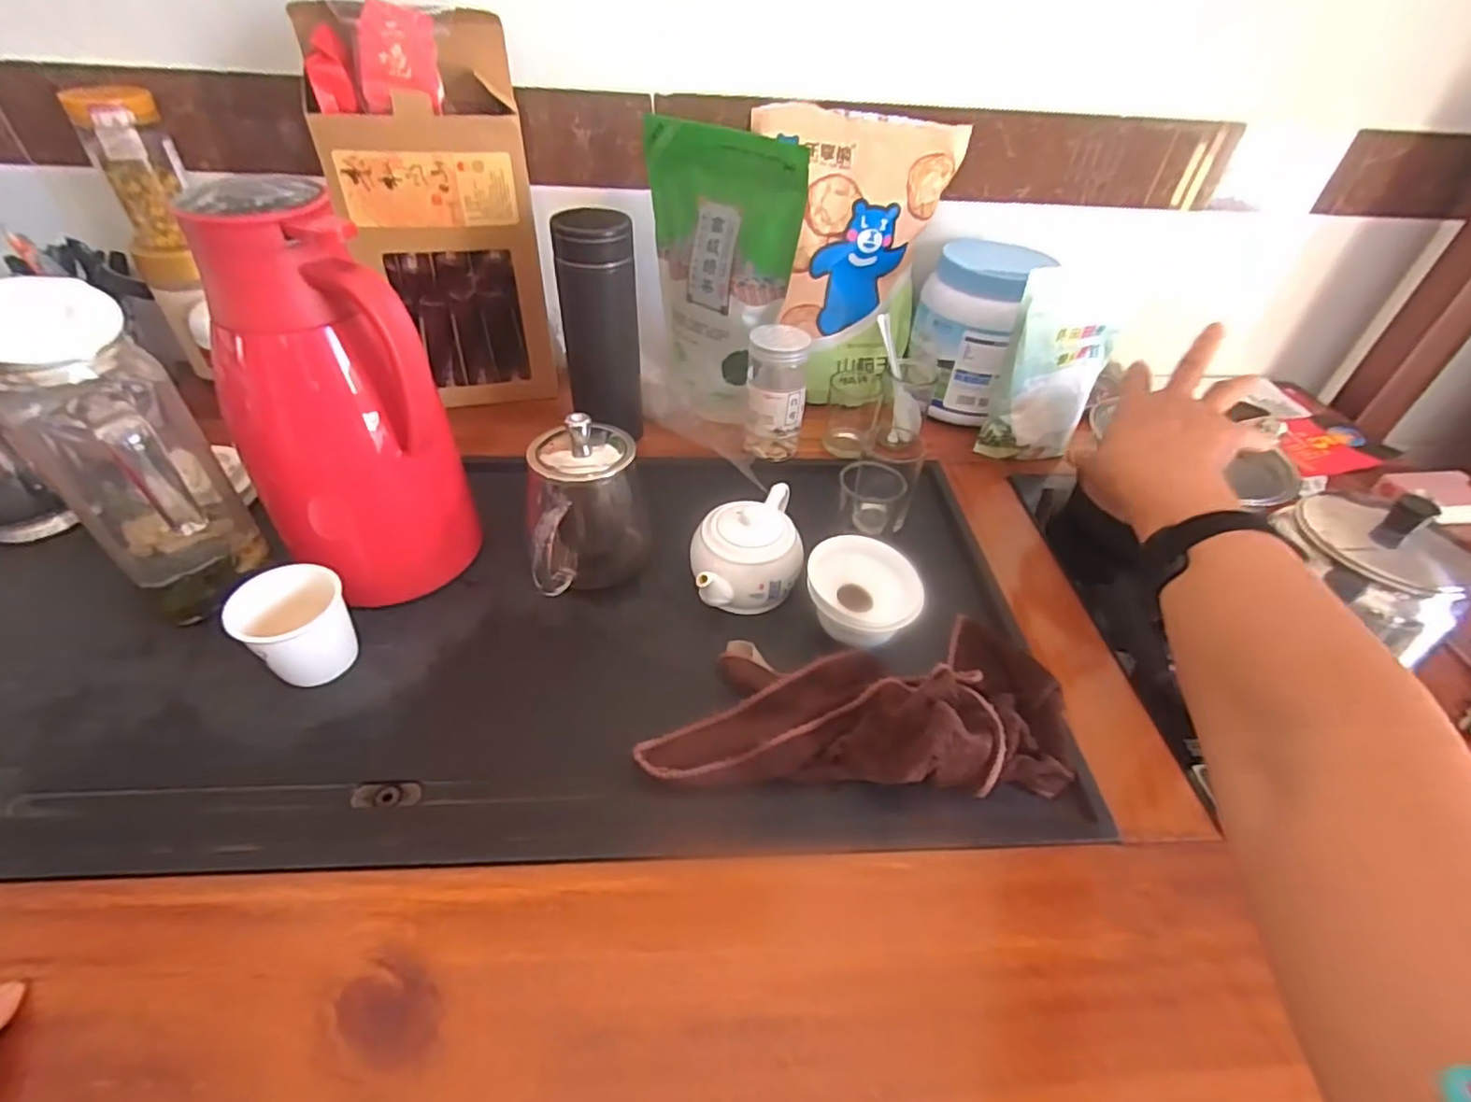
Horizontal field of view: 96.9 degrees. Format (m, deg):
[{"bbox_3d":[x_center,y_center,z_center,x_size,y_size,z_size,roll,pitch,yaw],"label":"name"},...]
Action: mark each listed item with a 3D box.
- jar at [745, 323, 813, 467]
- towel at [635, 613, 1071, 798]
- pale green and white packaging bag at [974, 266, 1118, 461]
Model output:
[{"bbox_3d":[0.038,-0.147,0.611,0.056,0.106,0.057,6,44,1],"label":"jar"},{"bbox_3d":[0.078,0.097,0.426,0.264,0.042,0.128,-2,43,-7],"label":"towel"},{"bbox_3d":[0.291,-0.166,0.591,0.101,0.177,0.028,-9,43,-5],"label":"pale green and white packaging bag"}]

